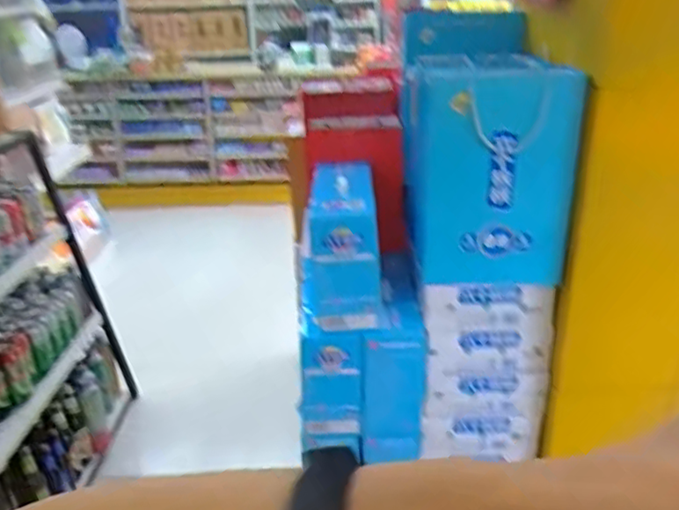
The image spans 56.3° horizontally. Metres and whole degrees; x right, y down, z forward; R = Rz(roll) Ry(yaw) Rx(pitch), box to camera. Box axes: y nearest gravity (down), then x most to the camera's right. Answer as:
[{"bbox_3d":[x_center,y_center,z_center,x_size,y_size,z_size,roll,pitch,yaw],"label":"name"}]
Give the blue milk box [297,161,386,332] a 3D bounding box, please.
[{"bbox_3d":[0.002,-0.011,1.318,0.160,0.273,0.262,-1,23,0],"label":"blue milk box"}]

